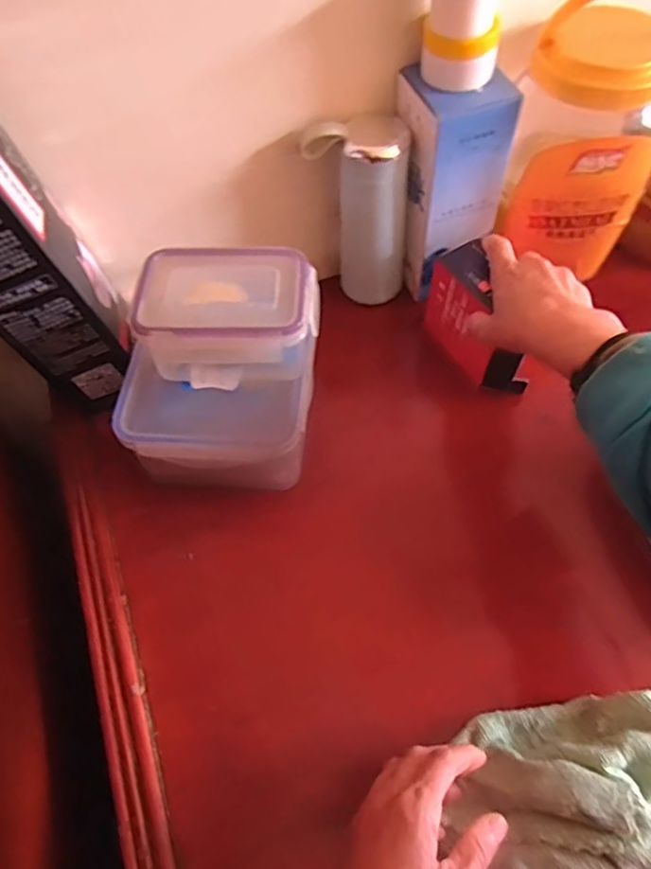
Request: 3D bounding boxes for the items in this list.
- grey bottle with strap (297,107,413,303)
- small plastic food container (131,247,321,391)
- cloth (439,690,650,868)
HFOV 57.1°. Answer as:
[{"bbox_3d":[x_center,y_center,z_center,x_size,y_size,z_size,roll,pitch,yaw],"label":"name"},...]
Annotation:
[{"bbox_3d":[0.032,-0.198,0.550,0.093,0.166,0.058,-7,60,-2],"label":"grey bottle with strap"},{"bbox_3d":[-0.070,-0.085,0.456,0.128,0.067,0.095,0,60,2],"label":"small plastic food container"},{"bbox_3d":[0.172,0.212,0.381,0.190,0.034,0.125,-37,66,-18],"label":"cloth"}]

